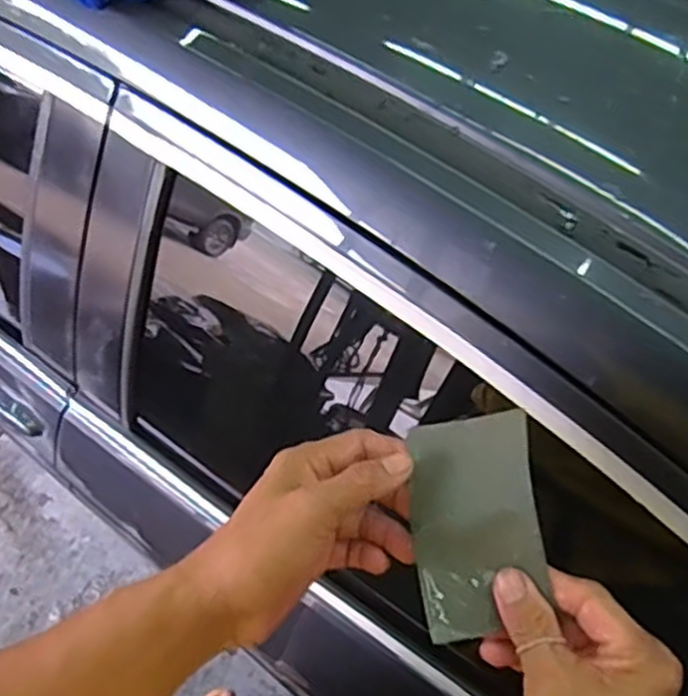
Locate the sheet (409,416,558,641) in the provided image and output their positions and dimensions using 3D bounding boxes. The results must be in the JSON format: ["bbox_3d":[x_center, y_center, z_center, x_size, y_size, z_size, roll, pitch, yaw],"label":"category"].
[{"bbox_3d":[0.070,0.094,0.395,0.071,0.014,0.113,-18,67,33],"label":"sheet"}]

